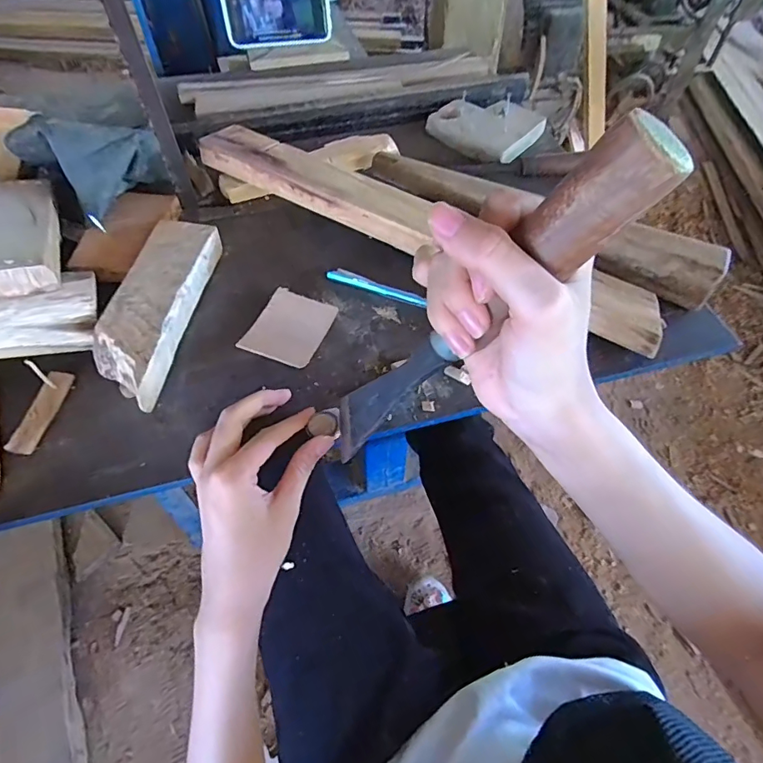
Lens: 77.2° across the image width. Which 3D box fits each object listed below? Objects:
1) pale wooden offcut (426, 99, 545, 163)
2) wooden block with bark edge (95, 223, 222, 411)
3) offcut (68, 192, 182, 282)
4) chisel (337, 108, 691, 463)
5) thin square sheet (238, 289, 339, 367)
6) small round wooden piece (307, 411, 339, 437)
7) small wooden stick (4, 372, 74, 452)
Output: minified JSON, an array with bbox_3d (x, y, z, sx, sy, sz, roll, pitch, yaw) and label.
[{"bbox_3d":[0.136,-0.324,0.598,0.125,0.025,0.125,33,61,20],"label":"pale wooden offcut"},{"bbox_3d":[-0.191,-0.063,0.409,0.057,0.036,0.192,4,55,2],"label":"wooden block with bark edge"},{"bbox_3d":[-0.248,-0.147,0.466,0.054,0.015,0.127,13,56,8],"label":"offcut"},{"bbox_3d":[0.032,-0.017,0.252,0.026,0.268,0.033,27,55,-14],"label":"chisel"},{"bbox_3d":[-0.080,-0.047,0.411,0.060,0.010,0.076,21,58,5],"label":"thin square sheet"},{"bbox_3d":[-0.044,0.031,0.360,0.023,0.004,0.021,0,55,-1],"label":"small round wooden piece"},{"bbox_3d":[-0.257,0.022,0.364,0.018,0.005,0.070,25,54,-21],"label":"small wooden stick"}]

